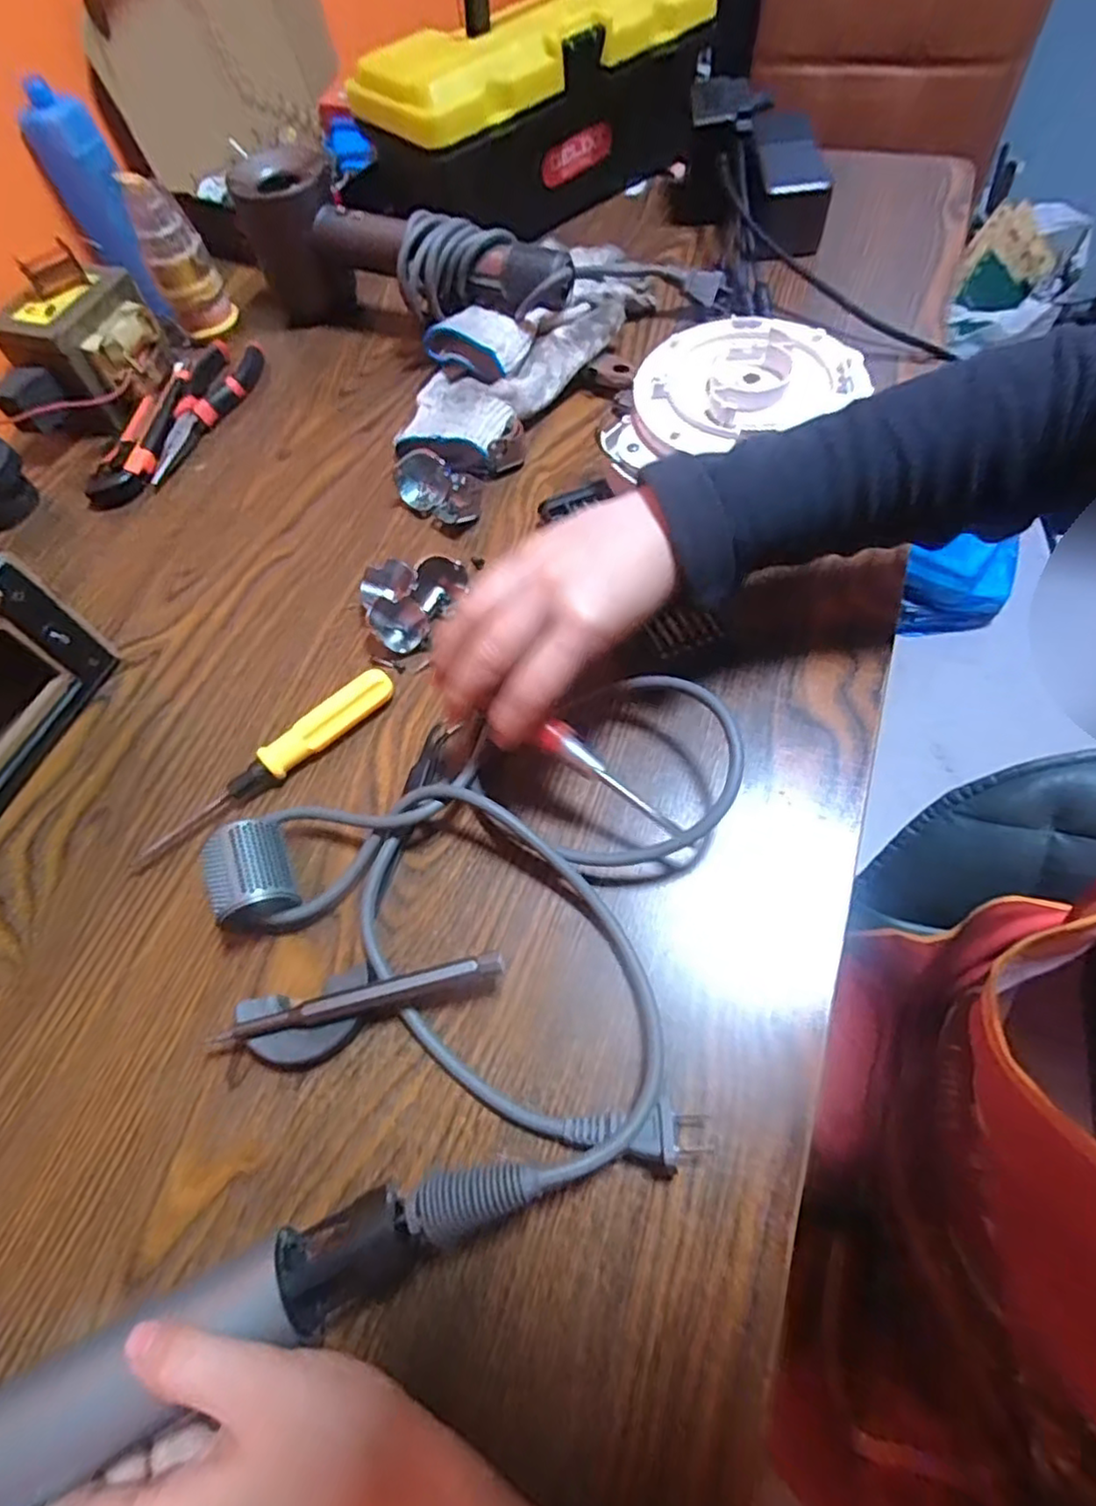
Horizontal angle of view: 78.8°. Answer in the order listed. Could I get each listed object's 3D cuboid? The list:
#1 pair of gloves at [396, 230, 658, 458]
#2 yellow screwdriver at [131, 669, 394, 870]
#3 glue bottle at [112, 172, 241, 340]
[{"bbox_3d":[-0.018,-0.314,0.514,0.120,0.040,0.271,33,71,21],"label":"pair of gloves"},{"bbox_3d":[-0.150,0.008,0.365,0.156,0.020,0.019,-40,65,-14],"label":"yellow screwdriver"},{"bbox_3d":[-0.303,-0.393,0.541,0.042,0.108,0.054,21,67,16],"label":"glue bottle"}]

